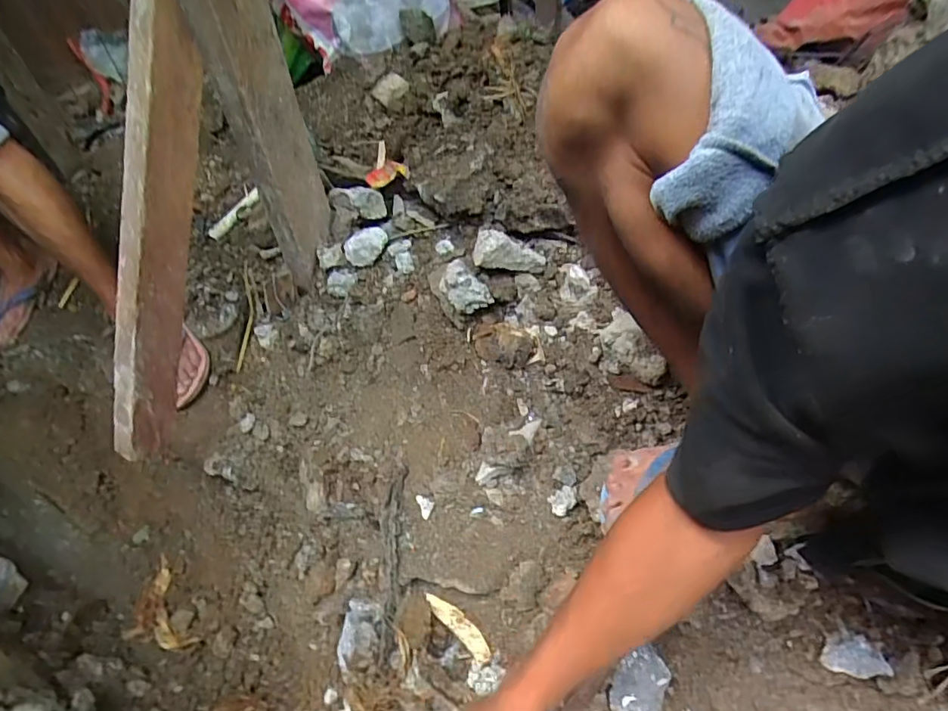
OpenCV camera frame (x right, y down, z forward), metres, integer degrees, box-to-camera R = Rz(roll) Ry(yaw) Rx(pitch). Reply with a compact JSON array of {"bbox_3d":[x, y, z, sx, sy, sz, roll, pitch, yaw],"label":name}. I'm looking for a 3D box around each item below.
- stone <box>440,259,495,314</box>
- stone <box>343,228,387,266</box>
[{"bbox_3d":[-0.013,-0.090,0.700,0.047,0.043,0.073,-27,54,-18],"label":"stone"},{"bbox_3d":[-0.169,-0.175,0.808,0.070,0.043,0.050,-13,51,-8],"label":"stone"}]

